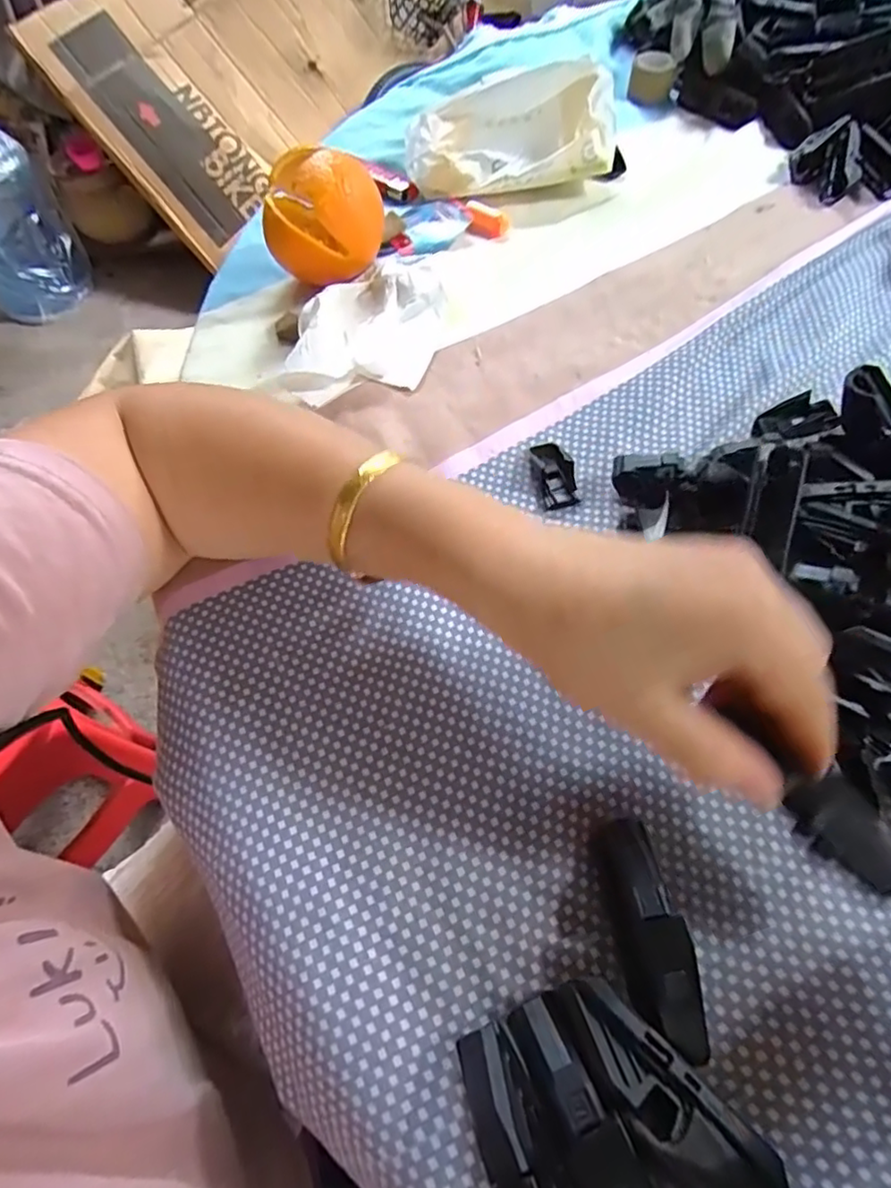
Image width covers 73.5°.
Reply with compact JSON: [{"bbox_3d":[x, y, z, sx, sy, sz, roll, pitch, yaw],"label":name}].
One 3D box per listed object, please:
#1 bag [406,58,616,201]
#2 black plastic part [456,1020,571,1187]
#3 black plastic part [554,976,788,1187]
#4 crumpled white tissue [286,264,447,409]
[{"bbox_3d":[0.048,-0.338,0.440,0.152,0.053,0.084,-10,60,-2],"label":"bag"},{"bbox_3d":[0.023,0.167,0.171,0.024,0.024,0.071,-23,61,-9],"label":"black plastic part"},{"bbox_3d":[0.062,0.152,0.180,0.070,0.021,0.027,37,69,22],"label":"black plastic part"},{"bbox_3d":[-0.042,-0.163,0.361,0.073,0.033,0.142,11,61,10],"label":"crumpled white tissue"}]

